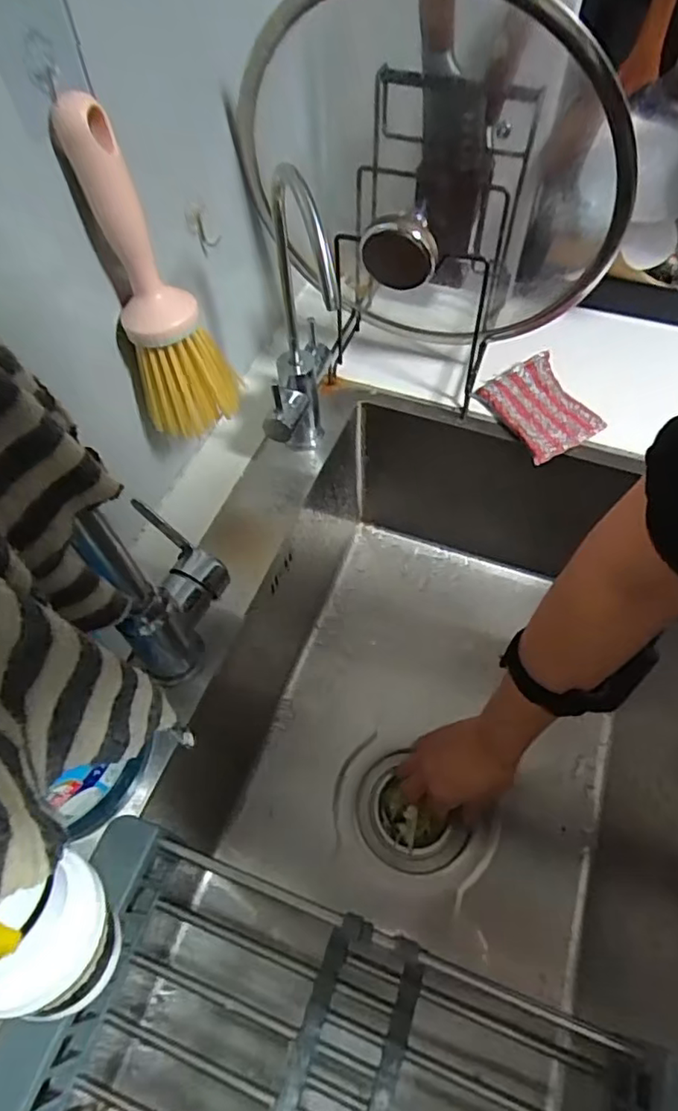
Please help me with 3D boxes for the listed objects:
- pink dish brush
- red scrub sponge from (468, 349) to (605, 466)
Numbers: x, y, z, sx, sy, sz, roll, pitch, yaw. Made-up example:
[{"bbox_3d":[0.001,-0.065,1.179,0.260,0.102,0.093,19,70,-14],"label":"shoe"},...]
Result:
[{"bbox_3d":[-0.115,-0.172,0.394,0.065,0.206,0.040,-8,58,-4],"label":"pink dish brush"},{"bbox_3d":[0.198,-0.148,0.588,0.077,0.022,0.109,-24,60,-13],"label":"red scrub sponge"}]

